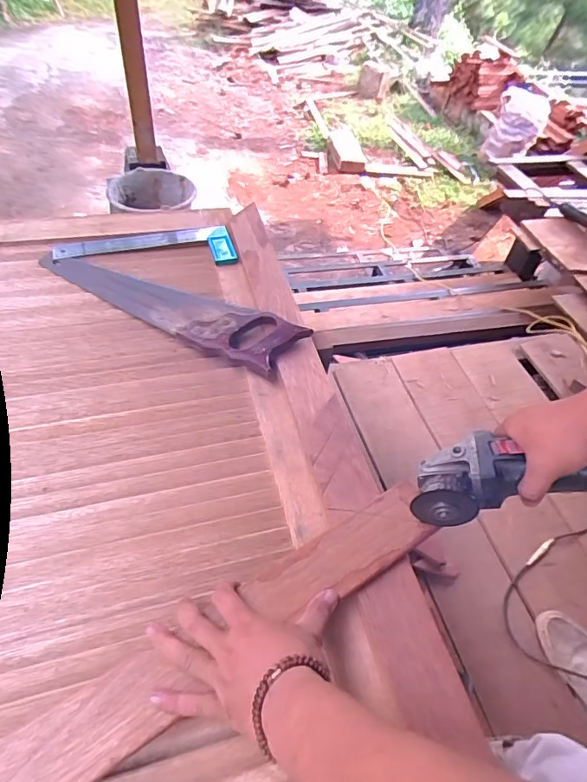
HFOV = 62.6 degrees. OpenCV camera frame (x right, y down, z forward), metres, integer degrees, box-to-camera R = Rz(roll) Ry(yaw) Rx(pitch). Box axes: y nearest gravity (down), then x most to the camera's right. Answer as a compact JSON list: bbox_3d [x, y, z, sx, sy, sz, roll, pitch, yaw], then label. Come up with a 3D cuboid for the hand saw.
[{"bbox_3d":[-0.197,-0.141,0.750,0.439,0.034,0.104,26,52,15],"label":"hand saw"}]

